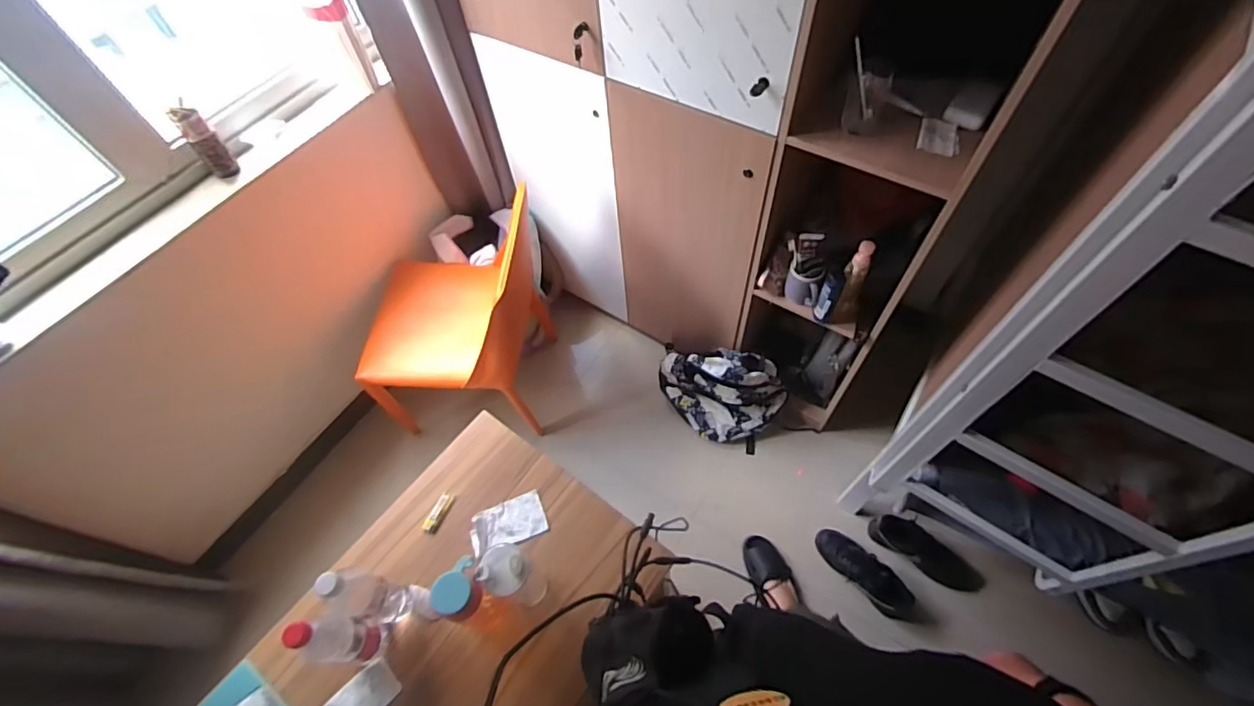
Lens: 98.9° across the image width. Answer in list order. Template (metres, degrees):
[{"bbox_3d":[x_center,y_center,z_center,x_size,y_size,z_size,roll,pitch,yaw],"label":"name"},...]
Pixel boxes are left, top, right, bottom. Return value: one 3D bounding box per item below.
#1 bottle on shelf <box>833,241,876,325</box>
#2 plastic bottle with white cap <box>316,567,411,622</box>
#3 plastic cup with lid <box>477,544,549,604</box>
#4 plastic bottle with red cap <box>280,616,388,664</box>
[{"bbox_3d":[0.567,-0.170,1.334,0.072,0.242,0.080,21,62,16],"label":"bottle on shelf"},{"bbox_3d":[-0.407,0.373,0.830,0.075,0.228,0.066,10,59,10],"label":"plastic bottle with white cap"},{"bbox_3d":[-0.174,0.357,0.846,0.067,0.192,0.062,34,66,22],"label":"plastic cup with lid"},{"bbox_3d":[-0.441,0.431,0.803,0.073,0.231,0.066,1,58,5],"label":"plastic bottle with red cap"}]

